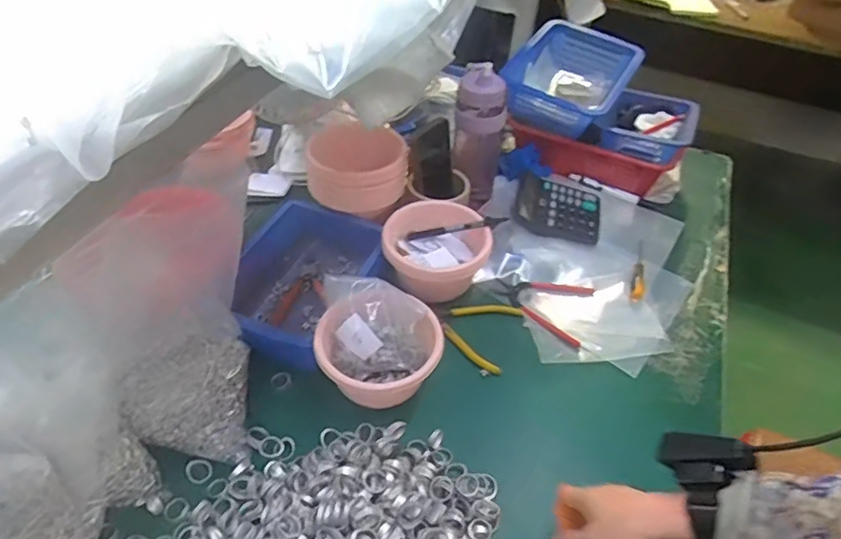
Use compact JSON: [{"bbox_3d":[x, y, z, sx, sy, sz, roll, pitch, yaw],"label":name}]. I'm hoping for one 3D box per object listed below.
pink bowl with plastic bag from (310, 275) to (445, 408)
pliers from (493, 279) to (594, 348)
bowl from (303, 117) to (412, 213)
[{"bbox_3d":[-0.051,0.100,0.696,0.151,0.109,0.143,0,44,-5],"label":"pink bowl with plastic bag"},{"bbox_3d":[0.181,0.050,0.843,0.137,0.010,0.125,18,46,13],"label":"pliers"},{"bbox_3d":[-0.094,-0.156,0.892,0.138,0.078,0.129,2,45,-2],"label":"bowl"}]

